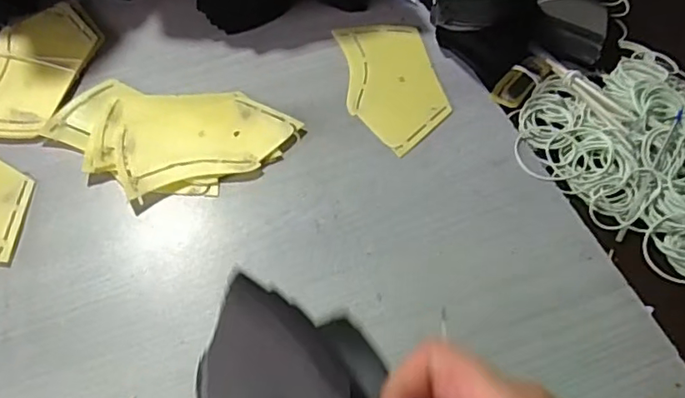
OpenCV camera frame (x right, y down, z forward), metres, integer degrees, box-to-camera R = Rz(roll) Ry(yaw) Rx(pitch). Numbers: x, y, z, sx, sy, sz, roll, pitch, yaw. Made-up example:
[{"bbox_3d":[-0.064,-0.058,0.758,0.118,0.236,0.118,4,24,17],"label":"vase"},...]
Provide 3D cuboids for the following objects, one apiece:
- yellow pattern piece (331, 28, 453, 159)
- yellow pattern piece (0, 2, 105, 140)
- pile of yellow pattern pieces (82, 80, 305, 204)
[{"bbox_3d":[0.042,-0.100,0.484,0.079,0.004,0.144,-9,56,-8],"label":"yellow pattern piece"},{"bbox_3d":[-0.253,-0.112,0.471,0.078,0.008,0.147,12,57,0],"label":"yellow pattern piece"},{"bbox_3d":[-0.113,-0.046,0.435,0.147,0.008,0.102,2,58,-2],"label":"pile of yellow pattern pieces"}]

